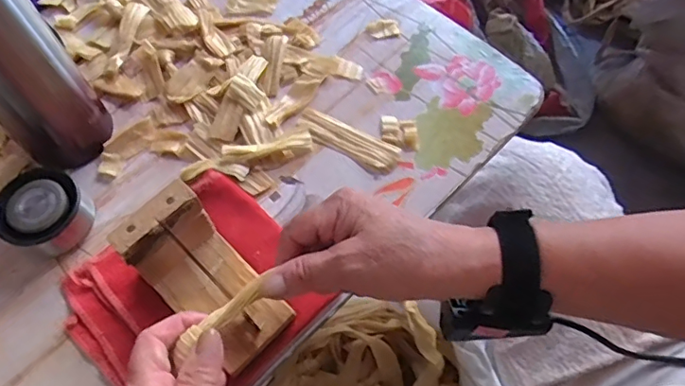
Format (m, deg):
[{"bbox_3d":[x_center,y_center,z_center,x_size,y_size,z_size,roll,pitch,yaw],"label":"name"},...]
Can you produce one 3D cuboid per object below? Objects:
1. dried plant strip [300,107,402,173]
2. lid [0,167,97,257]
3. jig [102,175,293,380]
[{"bbox_3d":[0.005,-0.047,0.462,0.096,0.006,0.029,29,67,15],"label":"dried plant strip"},{"bbox_3d":[-0.231,0.016,0.412,0.059,0.042,0.063,25,66,14],"label":"lid"},{"bbox_3d":[-0.091,0.061,0.363,0.105,0.083,0.059,40,71,20],"label":"jig"}]

